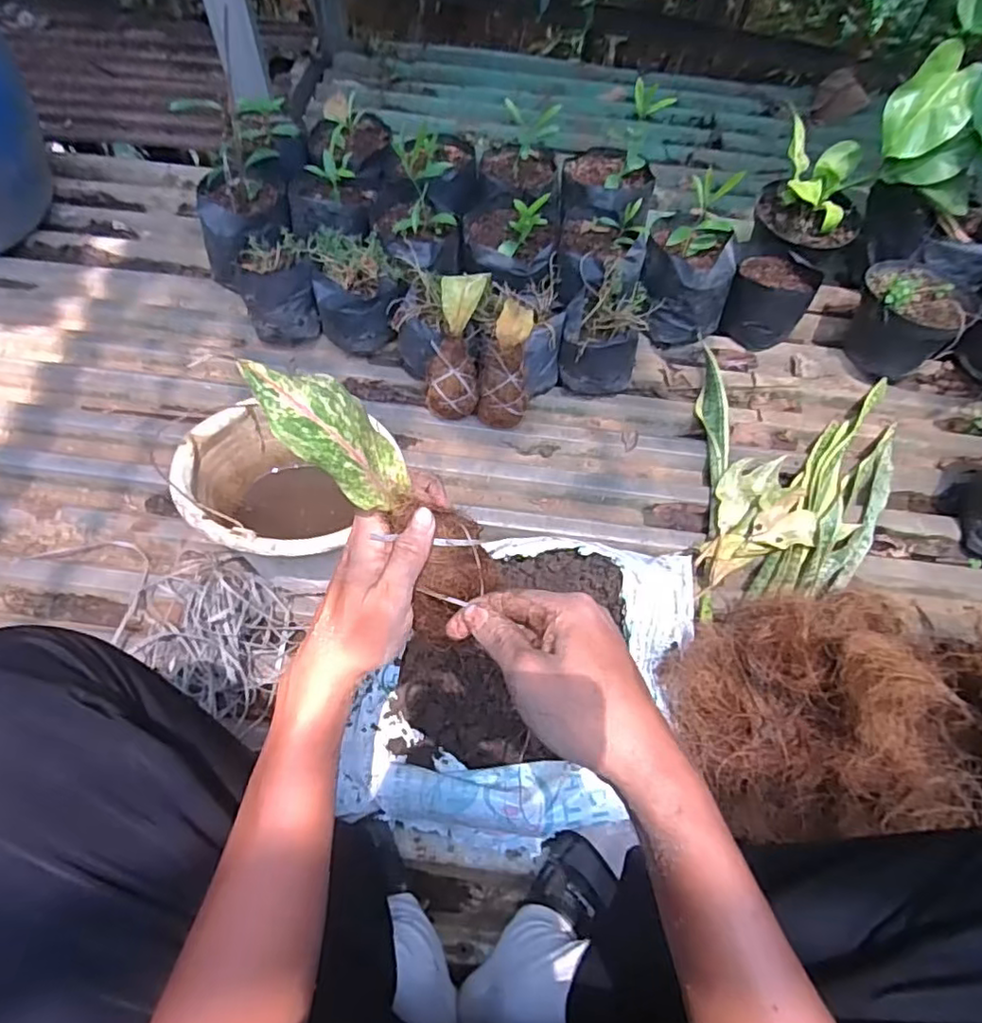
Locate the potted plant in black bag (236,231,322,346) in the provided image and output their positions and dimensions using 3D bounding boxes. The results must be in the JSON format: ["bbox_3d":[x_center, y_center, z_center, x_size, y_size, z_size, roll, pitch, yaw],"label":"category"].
[{"bbox_3d":[-0.344,-0.357,1.002,0.117,0.136,0.100,-15,65,-12],"label":"potted plant in black bag"}]

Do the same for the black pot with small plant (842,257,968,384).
[{"bbox_3d":[0.686,-0.328,1.035,0.154,0.147,0.173,30,64,11],"label":"black pot with small plant"}]

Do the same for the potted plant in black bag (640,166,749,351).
[{"bbox_3d":[0.329,-0.408,0.998,0.150,0.221,0.136,12,59,3],"label":"potted plant in black bag"}]

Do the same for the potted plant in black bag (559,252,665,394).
[{"bbox_3d":[0.179,-0.291,0.979,0.125,0.127,0.169,12,62,2],"label":"potted plant in black bag"}]

